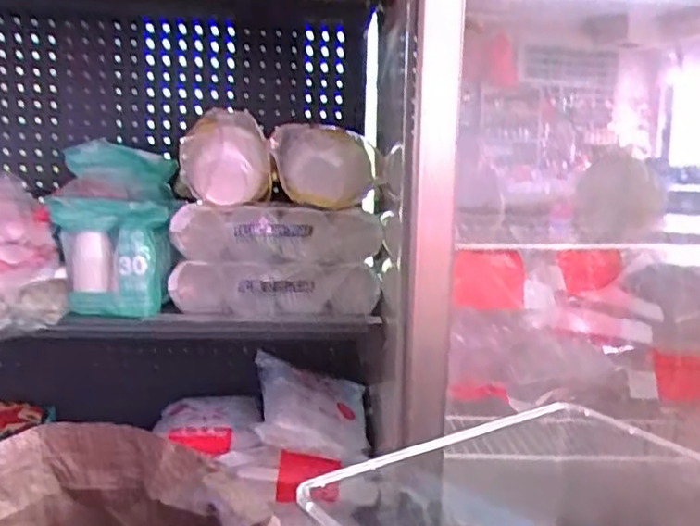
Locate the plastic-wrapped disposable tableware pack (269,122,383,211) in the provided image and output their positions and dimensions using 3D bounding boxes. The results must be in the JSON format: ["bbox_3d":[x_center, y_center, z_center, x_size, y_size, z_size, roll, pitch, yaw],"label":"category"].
[{"bbox_3d":[-0.031,-0.134,0.929,0.145,0.102,0.092,0,11,1],"label":"plastic-wrapped disposable tableware pack"}]

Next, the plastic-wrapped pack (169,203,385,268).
[{"bbox_3d":[-0.095,-0.038,0.917,0.284,0.077,0.065,-1,11,-8],"label":"plastic-wrapped pack"}]

